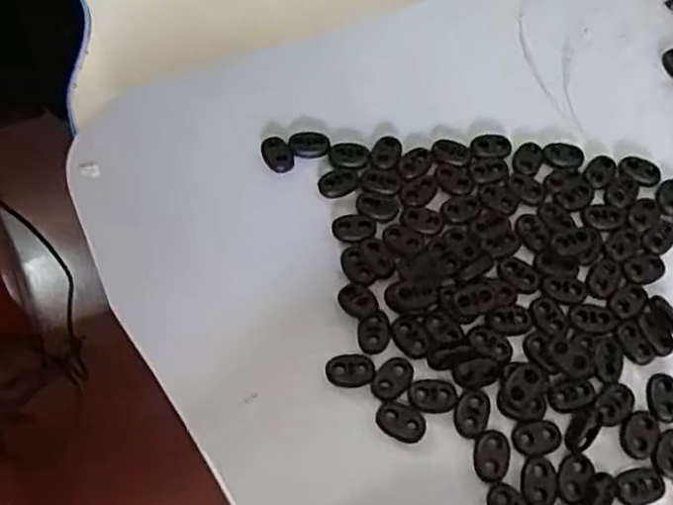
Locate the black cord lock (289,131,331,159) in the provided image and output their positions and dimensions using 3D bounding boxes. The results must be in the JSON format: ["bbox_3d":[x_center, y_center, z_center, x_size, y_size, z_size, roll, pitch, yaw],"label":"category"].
[{"bbox_3d":[-0.014,-0.057,0.376,0.021,0.007,0.016,-8,62,-5],"label":"black cord lock"}]

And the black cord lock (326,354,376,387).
[{"bbox_3d":[0.007,0.053,0.321,0.022,0.004,0.014,-3,62,-3],"label":"black cord lock"}]

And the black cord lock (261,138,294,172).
[{"bbox_3d":[-0.031,-0.050,0.372,0.014,0.012,0.018,-24,65,-14],"label":"black cord lock"}]

